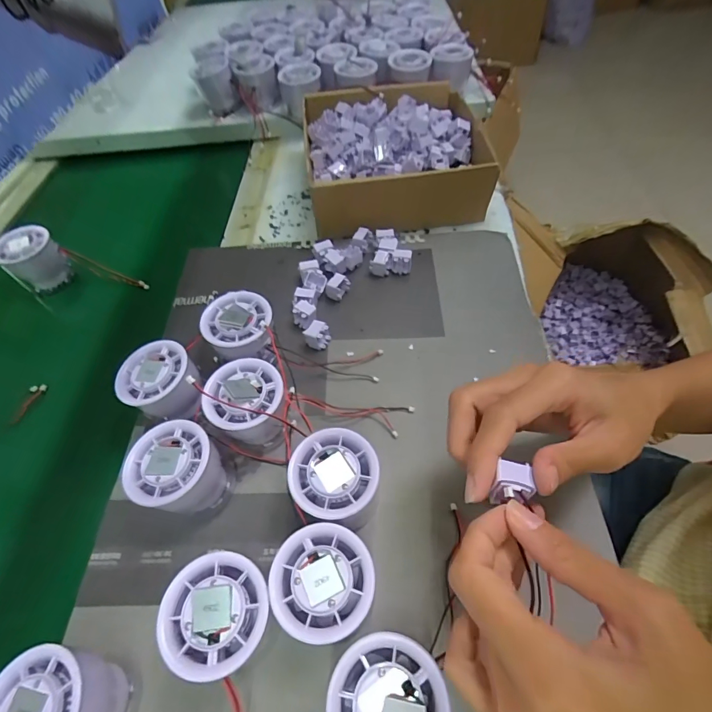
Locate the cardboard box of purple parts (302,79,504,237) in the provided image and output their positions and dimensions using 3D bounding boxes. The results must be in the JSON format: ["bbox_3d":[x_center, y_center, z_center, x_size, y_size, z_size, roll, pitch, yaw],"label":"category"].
[{"bbox_3d":[0.051,-0.247,0.499,0.220,0.077,0.216,-9,55,-2],"label":"cardboard box of purple parts"}]

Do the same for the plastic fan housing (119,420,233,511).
[{"bbox_3d":[-0.123,0.083,0.287,0.055,0.056,0.056,10,57,10],"label":"plastic fan housing"}]

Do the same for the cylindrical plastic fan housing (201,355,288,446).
[{"bbox_3d":[-0.079,0.041,0.310,0.058,0.057,0.065,-28,58,-15],"label":"cylindrical plastic fan housing"}]

